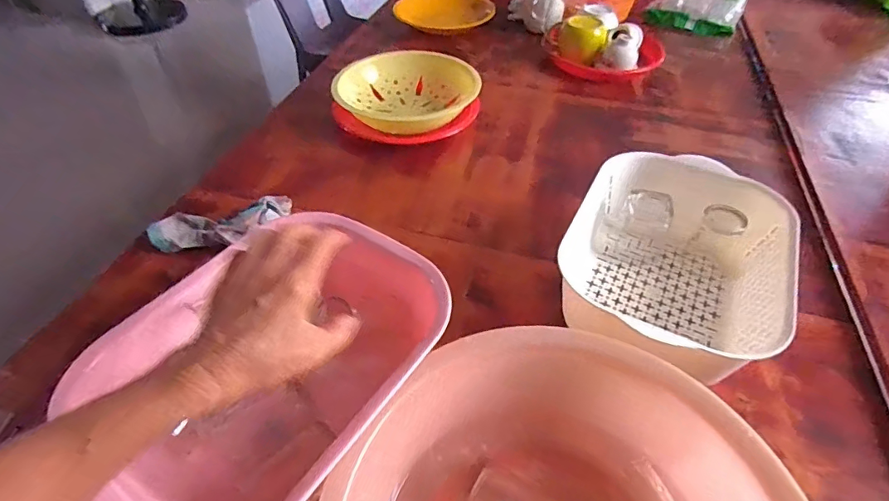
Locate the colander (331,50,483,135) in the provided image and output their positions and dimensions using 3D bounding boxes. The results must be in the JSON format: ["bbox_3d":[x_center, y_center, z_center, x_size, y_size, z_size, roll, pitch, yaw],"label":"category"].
[{"bbox_3d":[-0.071,-0.290,0.873,0.253,0.073,0.196,-9,45,-9],"label":"colander"}]

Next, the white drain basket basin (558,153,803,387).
[{"bbox_3d":[0.259,0.014,0.547,0.221,0.097,0.280,21,48,20],"label":"white drain basket basin"}]

